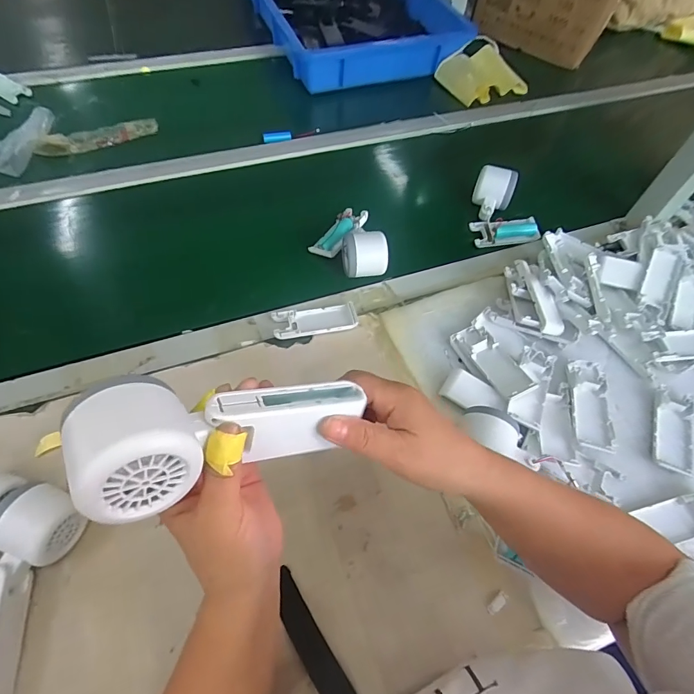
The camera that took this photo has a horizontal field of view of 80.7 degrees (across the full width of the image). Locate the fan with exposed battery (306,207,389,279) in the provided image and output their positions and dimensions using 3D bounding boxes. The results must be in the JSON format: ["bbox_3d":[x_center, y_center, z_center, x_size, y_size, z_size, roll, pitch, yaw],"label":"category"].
[{"bbox_3d":[-0.002,-0.152,0.567,0.089,0.050,0.125,-10,61,-9],"label":"fan with exposed battery"}]

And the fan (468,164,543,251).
[{"bbox_3d":[0.234,-0.215,0.619,0.093,0.058,0.116,-7,60,-7],"label":"fan"}]

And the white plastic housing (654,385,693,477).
[{"bbox_3d":[0.373,0.092,0.461,0.039,0.008,0.098,22,61,10],"label":"white plastic housing"}]

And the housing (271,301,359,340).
[{"bbox_3d":[-0.040,-0.032,0.518,0.103,0.014,0.039,-8,60,-7],"label":"housing"}]

